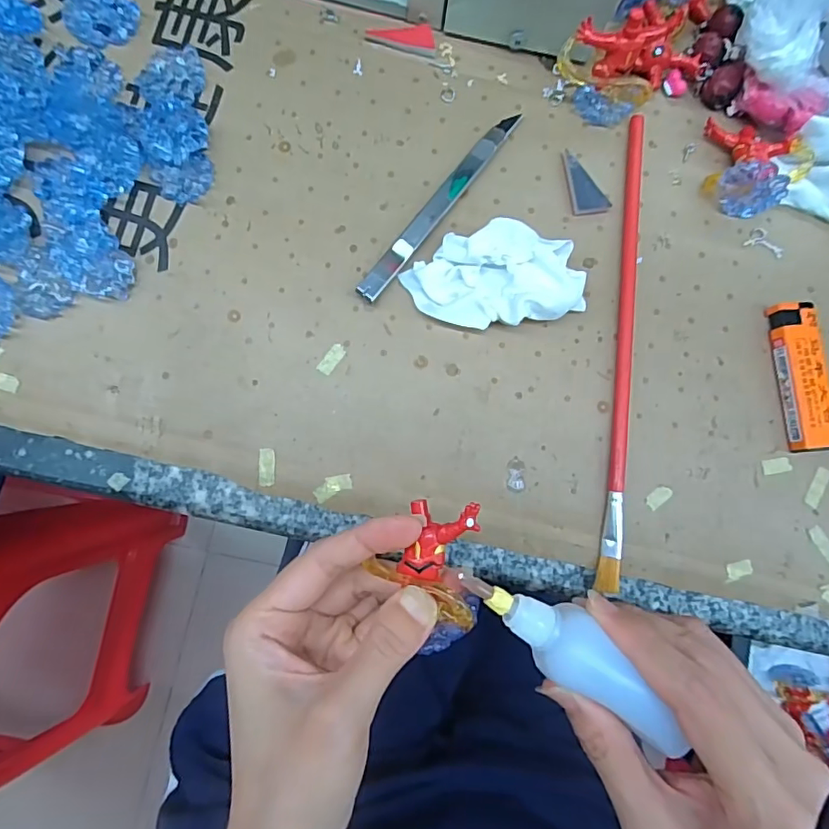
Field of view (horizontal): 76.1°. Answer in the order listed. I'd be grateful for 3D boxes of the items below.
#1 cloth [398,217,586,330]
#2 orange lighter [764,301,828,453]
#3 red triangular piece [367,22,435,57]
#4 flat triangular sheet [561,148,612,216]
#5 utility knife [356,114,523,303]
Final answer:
[{"bbox_3d":[0.041,-0.071,0.276,0.086,0.022,0.052,-10,84,-5],"label":"cloth"},{"bbox_3d":[0.209,-0.021,0.286,0.021,0.014,0.080,-3,84,-4],"label":"orange lighter"},{"bbox_3d":[-0.007,-0.217,0.302,0.040,0.004,0.016,12,83,-2],"label":"red triangular piece"},{"bbox_3d":[0.091,-0.127,0.295,0.020,0.004,0.040,-36,90,-6],"label":"flat triangular sheet"},{"bbox_3d":[0.014,-0.114,0.288,0.012,0.011,0.136,37,82,1],"label":"utility knife"}]

